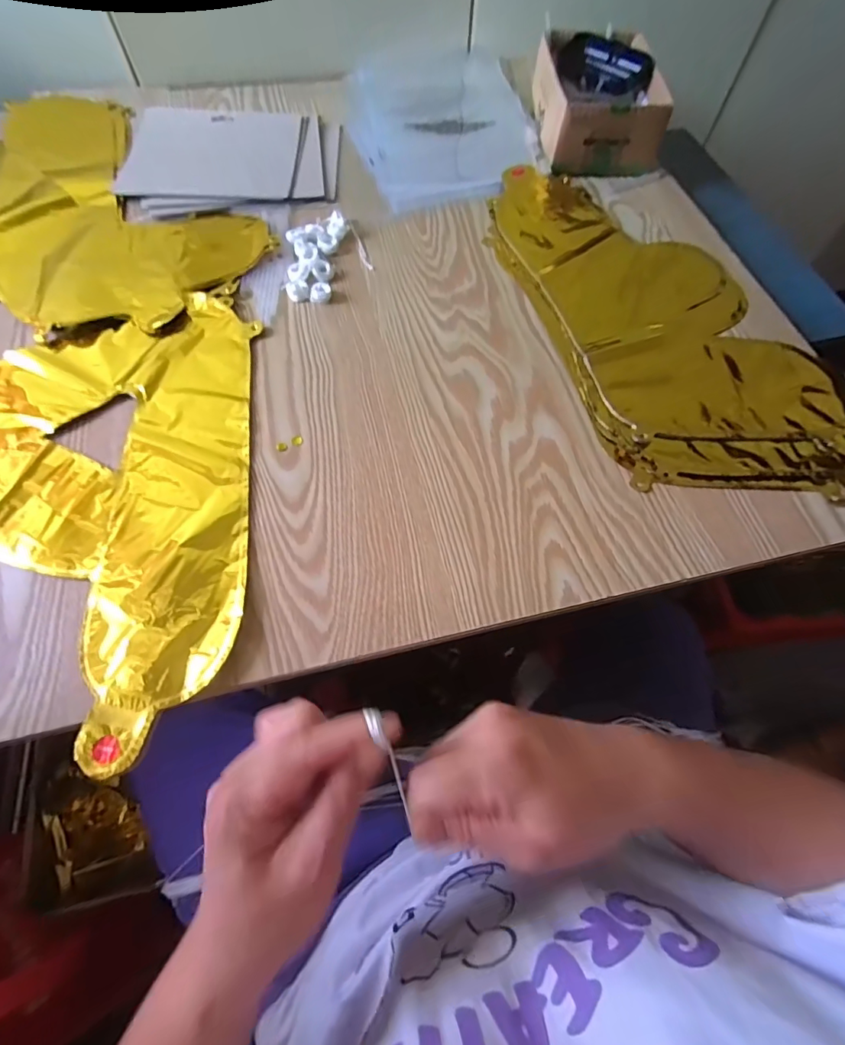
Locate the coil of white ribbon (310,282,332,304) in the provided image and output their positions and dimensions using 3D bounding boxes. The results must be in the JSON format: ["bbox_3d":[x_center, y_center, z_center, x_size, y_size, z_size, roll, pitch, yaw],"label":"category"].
[{"bbox_3d":[-0.101,-0.227,0.469,0.021,0.010,0.018,-6,64,-4],"label":"coil of white ribbon"}]

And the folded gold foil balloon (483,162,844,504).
[{"bbox_3d":[0.222,-0.213,0.469,0.218,0.010,0.450,-15,65,-8],"label":"folded gold foil balloon"}]

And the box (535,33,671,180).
[{"bbox_3d":[0.212,-0.507,0.577,0.128,0.067,0.191,-2,64,-2],"label":"box"}]

